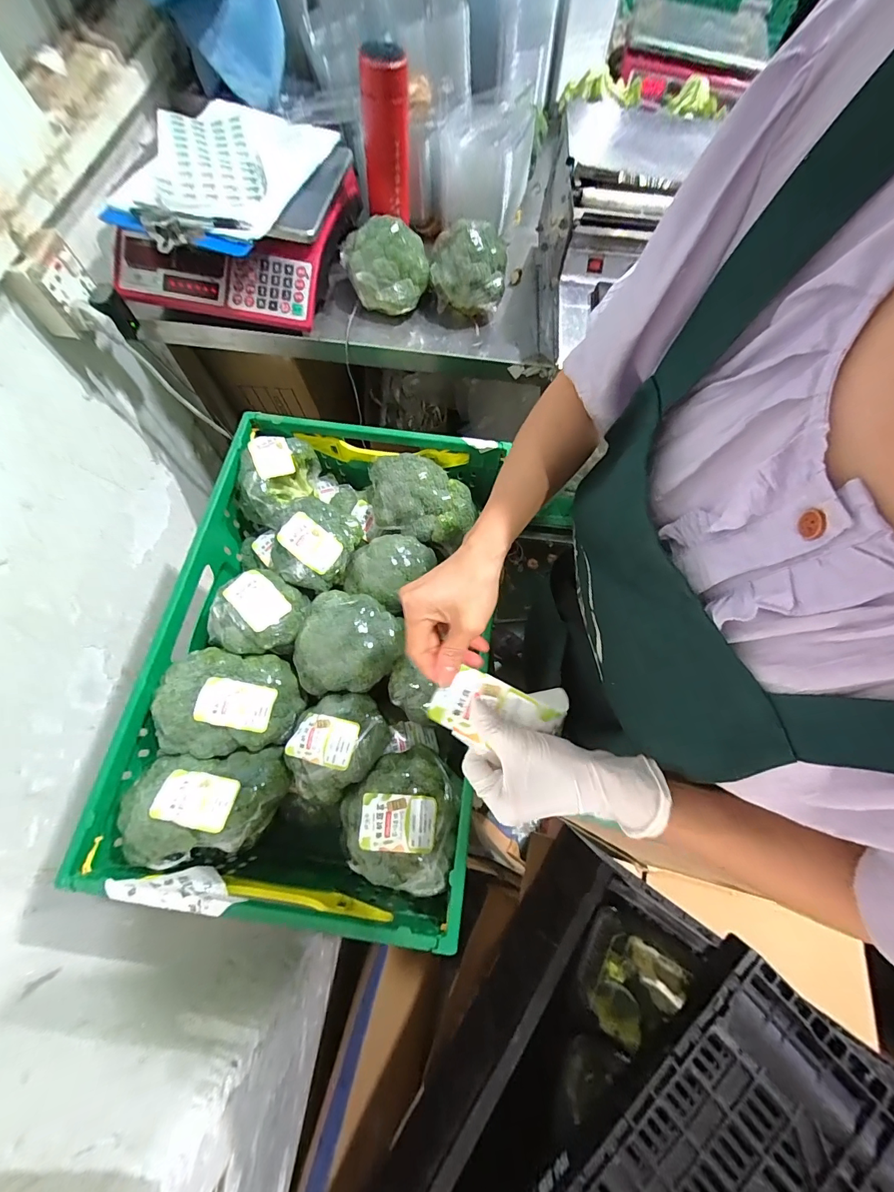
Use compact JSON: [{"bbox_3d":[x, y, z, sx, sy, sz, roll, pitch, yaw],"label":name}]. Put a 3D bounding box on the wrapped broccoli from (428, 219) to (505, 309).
[{"bbox_3d":[0.031,-0.496,0.621,0.113,0.109,0.095,6,69,2],"label":"wrapped broccoli"}]

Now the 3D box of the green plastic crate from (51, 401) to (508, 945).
[{"bbox_3d":[-0.147,0.058,0.543,0.381,0.195,0.581,8,69,3],"label":"green plastic crate"}]

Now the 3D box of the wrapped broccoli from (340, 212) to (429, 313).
[{"bbox_3d":[-0.092,-0.499,0.605,0.126,0.088,0.099,-6,69,-3],"label":"wrapped broccoli"}]

